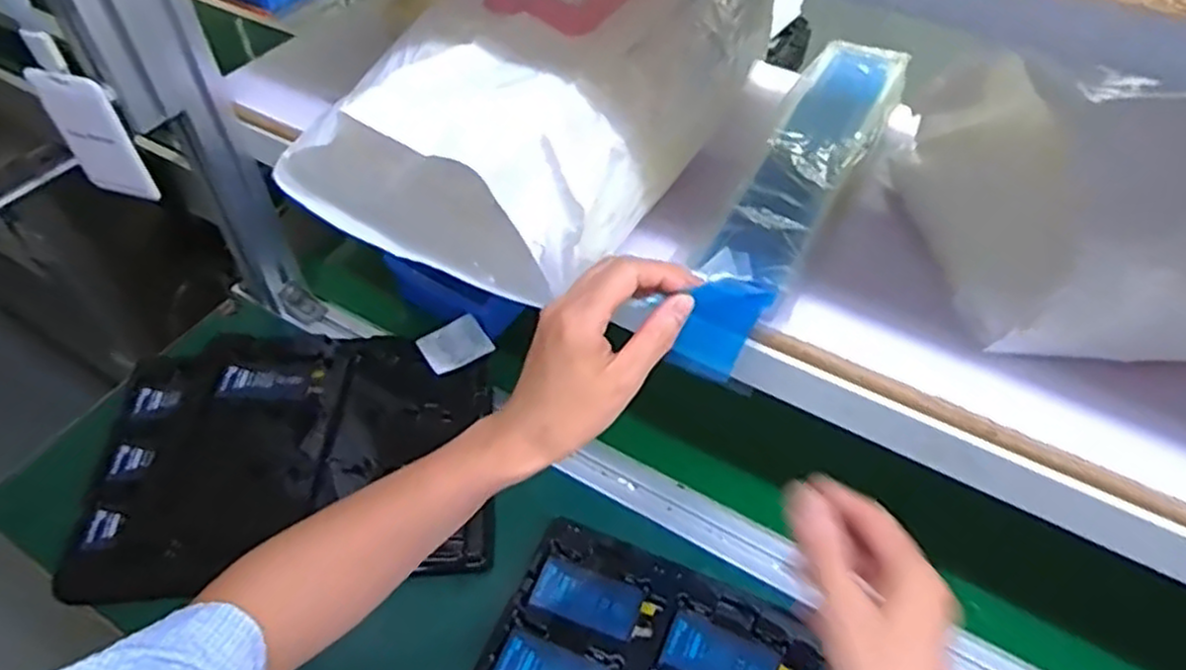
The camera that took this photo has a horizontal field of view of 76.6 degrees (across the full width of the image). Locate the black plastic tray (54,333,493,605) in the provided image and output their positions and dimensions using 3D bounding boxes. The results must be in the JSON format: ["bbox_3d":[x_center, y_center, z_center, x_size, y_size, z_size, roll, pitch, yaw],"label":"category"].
[{"bbox_3d":[-0.269,0.103,0.664,0.316,0.039,0.245,-3,50,-2],"label":"black plastic tray"}]

